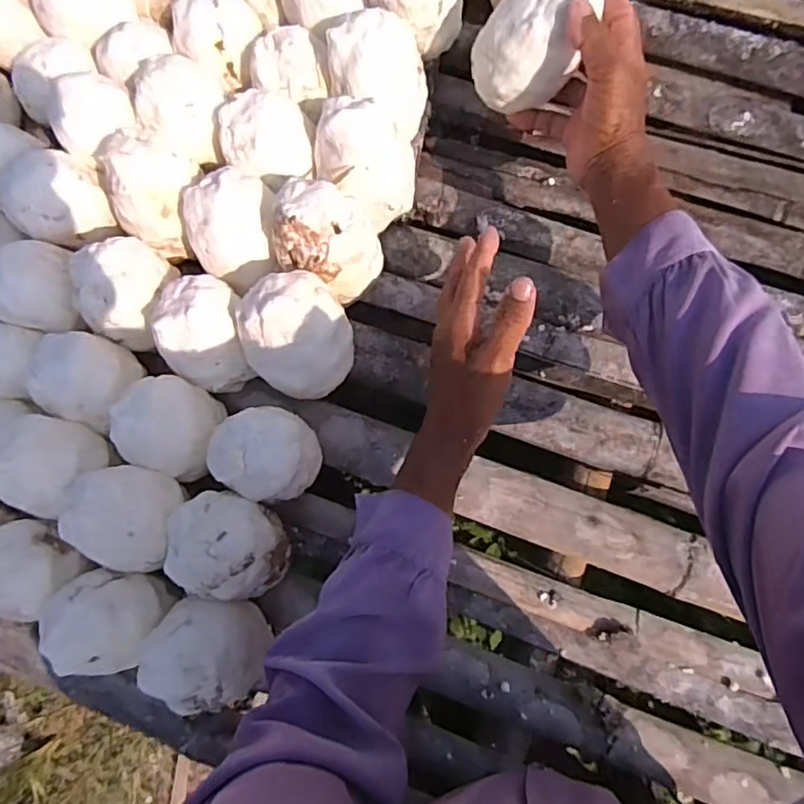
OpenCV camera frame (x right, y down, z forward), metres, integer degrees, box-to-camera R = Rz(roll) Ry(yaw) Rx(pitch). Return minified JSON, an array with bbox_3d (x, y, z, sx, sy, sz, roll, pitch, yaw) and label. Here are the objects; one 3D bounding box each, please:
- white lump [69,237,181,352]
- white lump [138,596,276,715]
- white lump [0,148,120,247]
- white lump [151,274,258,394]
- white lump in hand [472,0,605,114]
[{"bbox_3d":[-0.234,-0.094,0.500,0.069,0.062,0.086,25,86,7],"label":"white lump"},{"bbox_3d":[-0.152,0.196,0.463,0.077,0.076,0.087,-28,83,1],"label":"white lump"},{"bbox_3d":[-0.296,-0.178,0.520,0.072,0.053,0.069,0,84,5],"label":"white lump"},{"bbox_3d":[-0.161,-0.057,0.498,0.066,0.082,0.086,-12,83,3],"label":"white lump"},{"bbox_3d":[0.104,-0.282,0.467,0.089,0.073,0.064,-7,83,4],"label":"white lump in hand"}]

